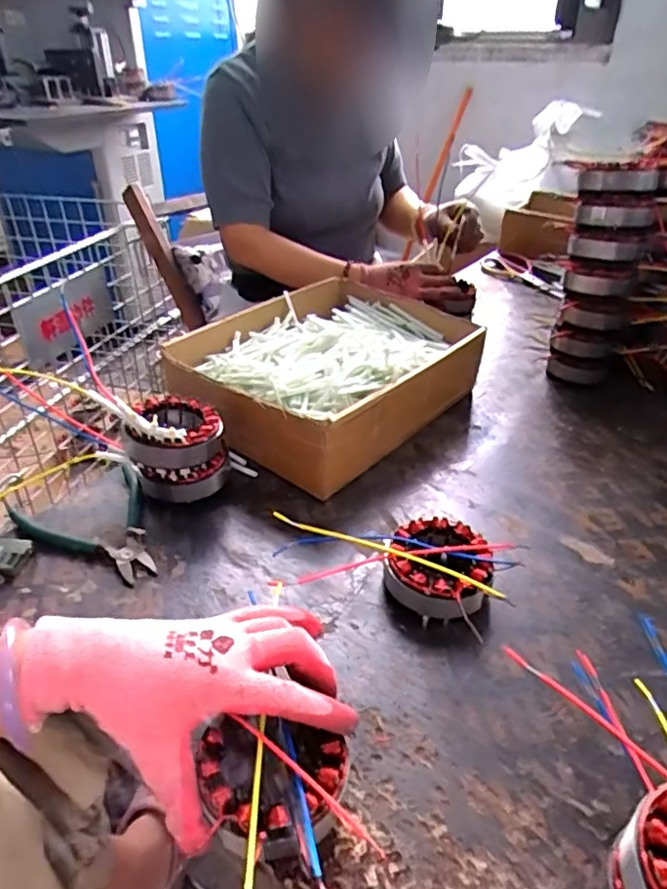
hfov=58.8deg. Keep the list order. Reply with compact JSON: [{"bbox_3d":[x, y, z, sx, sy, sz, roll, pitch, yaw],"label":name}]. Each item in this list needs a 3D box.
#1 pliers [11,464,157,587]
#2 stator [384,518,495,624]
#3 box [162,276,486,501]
[{"bbox_3d":[-0.204,0.077,0.524,0.108,0.026,0.124,-27,43,-34],"label":"pliers"},{"bbox_3d":[0.084,0.102,0.487,0.083,0.040,0.087,0,35,0],"label":"stator"},{"bbox_3d":[0.004,-0.089,0.713,0.255,0.098,0.340,30,44,35],"label":"box"}]

